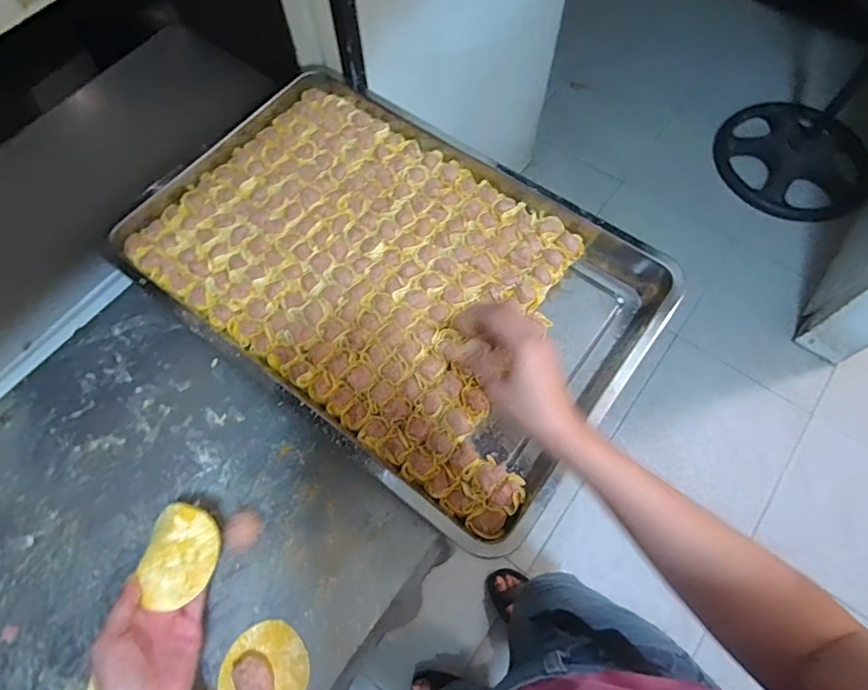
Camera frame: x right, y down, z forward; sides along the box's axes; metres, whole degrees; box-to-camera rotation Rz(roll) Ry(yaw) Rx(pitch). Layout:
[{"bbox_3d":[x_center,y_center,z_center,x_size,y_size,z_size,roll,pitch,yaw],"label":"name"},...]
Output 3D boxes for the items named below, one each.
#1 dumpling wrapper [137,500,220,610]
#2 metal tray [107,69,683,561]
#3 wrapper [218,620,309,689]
[{"bbox_3d":[-0.219,0.180,0.444,0.059,0.014,0.078,7,66,1],"label":"dumpling wrapper"},{"bbox_3d":[-0.054,-0.096,0.605,0.576,0.063,0.378,38,70,14],"label":"metal tray"},{"bbox_3d":[-0.155,0.297,0.459,0.078,0.027,0.078,-26,69,-10],"label":"wrapper"}]

